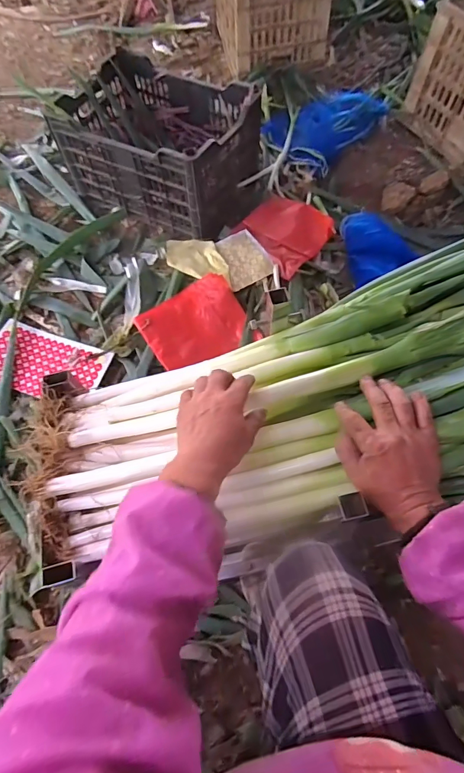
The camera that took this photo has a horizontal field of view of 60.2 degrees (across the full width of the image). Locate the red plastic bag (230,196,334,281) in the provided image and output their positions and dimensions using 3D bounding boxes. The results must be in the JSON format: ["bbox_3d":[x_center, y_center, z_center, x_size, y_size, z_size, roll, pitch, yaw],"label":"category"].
[{"bbox_3d":[0.138,-0.421,1.096,0.227,0.033,0.238,38,72,16],"label":"red plastic bag"}]

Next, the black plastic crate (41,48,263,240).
[{"bbox_3d":[-0.182,-0.654,1.112,0.503,0.245,0.336,24,69,11],"label":"black plastic crate"}]

